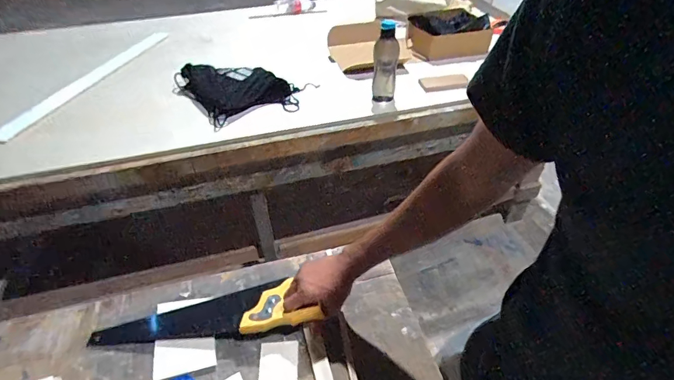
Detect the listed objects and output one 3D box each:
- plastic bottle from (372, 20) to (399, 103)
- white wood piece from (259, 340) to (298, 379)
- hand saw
[{"bbox_3d":[0.154,-0.405,1.252,0.078,0.244,0.082,4,44,6],"label":"plastic bottle"},{"bbox_3d":[-0.094,0.296,0.632,0.062,0.007,0.108,-4,43,-2],"label":"white wood piece"},{"bbox_3d":[-0.230,0.216,0.693,0.386,0.032,0.098,-11,43,5],"label":"hand saw"}]

